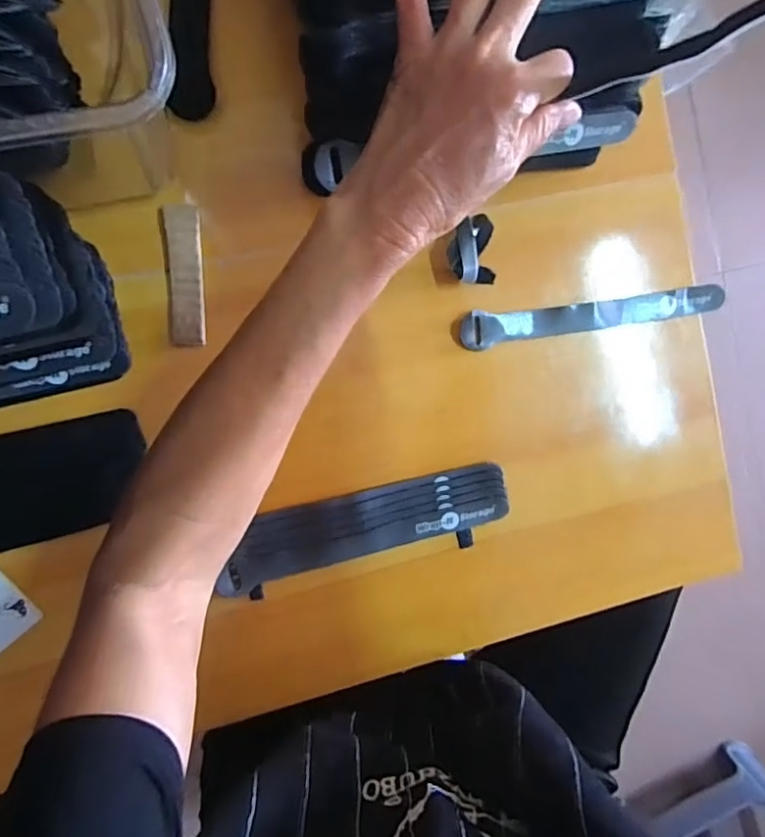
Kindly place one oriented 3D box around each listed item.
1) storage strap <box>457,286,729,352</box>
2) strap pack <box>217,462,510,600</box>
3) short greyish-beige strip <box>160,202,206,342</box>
[{"bbox_3d":[0.150,-0.072,0.391,0.193,0.010,0.024,-8,94,-9],"label":"storage strap"},{"bbox_3d":[-0.009,0.074,0.374,0.192,0.011,0.053,-12,95,-8],"label":"strap pack"},{"bbox_3d":[-0.123,-0.090,0.348,0.022,0.008,0.086,-3,93,-9],"label":"short greyish-beige strip"}]

